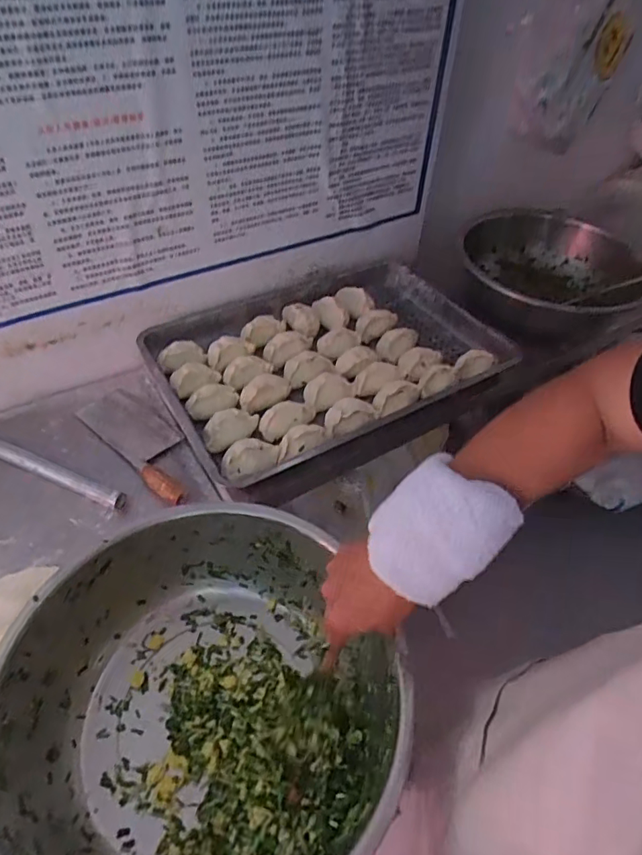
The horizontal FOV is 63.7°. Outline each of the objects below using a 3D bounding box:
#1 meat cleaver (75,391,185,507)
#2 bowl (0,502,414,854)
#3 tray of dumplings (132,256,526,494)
[{"bbox_3d":[-0.280,0.018,0.835,0.273,0.031,0.102,36,56,25],"label":"meat cleaver"},{"bbox_3d":[-0.125,0.286,0.531,0.351,0.136,0.372,2,49,-2],"label":"bowl"},{"bbox_3d":[0.015,-0.132,0.937,0.573,0.068,0.406,-24,54,-22],"label":"tray of dumplings"}]

